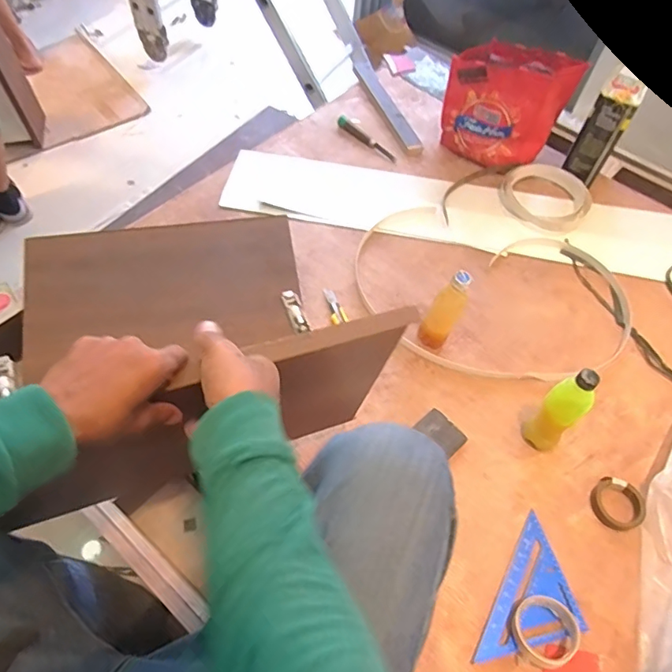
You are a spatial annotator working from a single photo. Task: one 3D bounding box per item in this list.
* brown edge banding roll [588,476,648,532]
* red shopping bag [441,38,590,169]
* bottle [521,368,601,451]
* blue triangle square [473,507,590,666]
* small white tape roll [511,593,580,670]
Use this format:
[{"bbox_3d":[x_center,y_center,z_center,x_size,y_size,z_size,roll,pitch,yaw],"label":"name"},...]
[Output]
[{"bbox_3d":[0.476,0.280,0.847,0.089,0.026,0.080,7,57,0],"label":"brown edge banding roll"},{"bbox_3d":[0.403,-0.536,1.218,0.293,0.249,0.077,8,57,1],"label":"red shopping bag"},{"bbox_3d":[0.367,0.130,0.835,0.053,0.220,0.064,-34,65,-23],"label":"bottle"},{"bbox_3d":[0.314,0.407,0.771,0.124,0.028,0.229,29,59,14],"label":"blue triangle square"},{"bbox_3d":[0.302,0.433,0.741,0.092,0.041,0.091,2,57,-3],"label":"small white tape roll"}]

